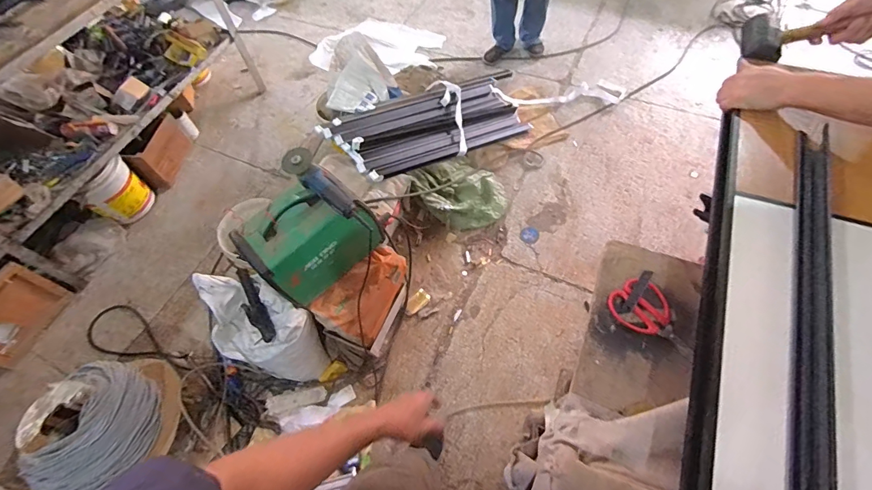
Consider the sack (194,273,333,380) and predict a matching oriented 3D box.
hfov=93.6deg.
[{"bbox_3d":[-0.634,0.303,1.466,0.468,0.283,0.260,28,65,20],"label":"sack"}]

